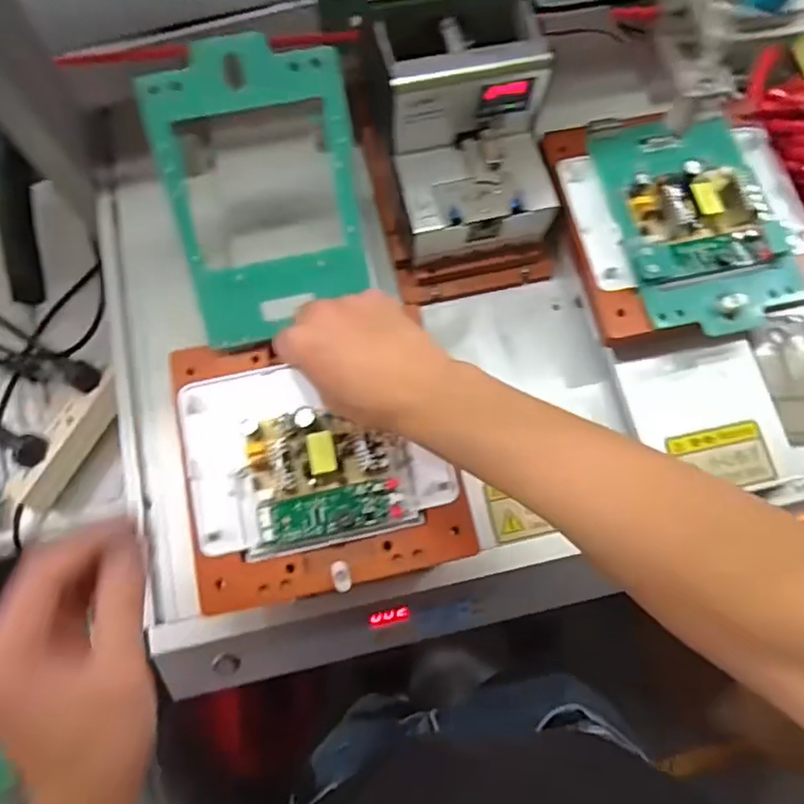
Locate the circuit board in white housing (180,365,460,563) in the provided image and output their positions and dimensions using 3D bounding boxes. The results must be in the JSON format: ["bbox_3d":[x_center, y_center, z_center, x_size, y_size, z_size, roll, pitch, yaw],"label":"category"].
[{"bbox_3d":[-0.062,0.032,0.437,0.179,0.040,0.133,-11,77,-4],"label":"circuit board in white housing"}]

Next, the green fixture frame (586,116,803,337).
[{"bbox_3d":[0.247,-0.152,0.503,0.136,0.017,0.194,-11,77,-4],"label":"green fixture frame"}]

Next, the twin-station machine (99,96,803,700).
[{"bbox_3d":[0.081,-0.058,0.482,0.625,0.167,0.429,-12,77,-4],"label":"twin-station machine"}]

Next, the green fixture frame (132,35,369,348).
[{"bbox_3d":[-0.094,-0.146,0.434,0.130,0.017,0.195,-14,108,-9],"label":"green fixture frame"}]

